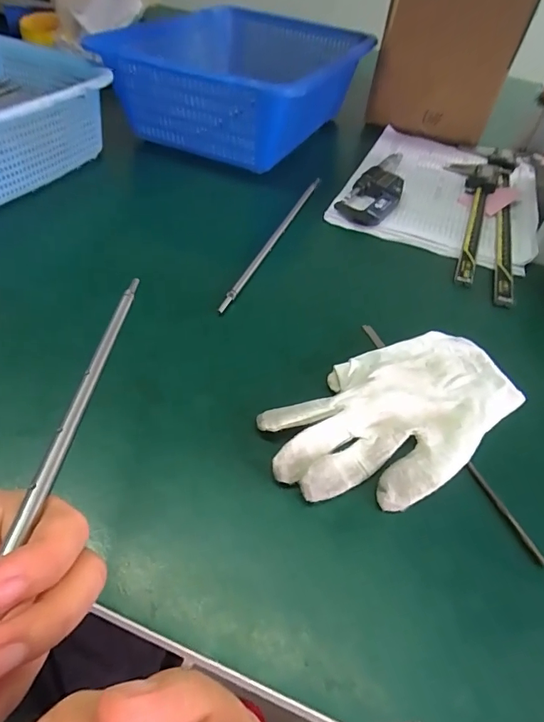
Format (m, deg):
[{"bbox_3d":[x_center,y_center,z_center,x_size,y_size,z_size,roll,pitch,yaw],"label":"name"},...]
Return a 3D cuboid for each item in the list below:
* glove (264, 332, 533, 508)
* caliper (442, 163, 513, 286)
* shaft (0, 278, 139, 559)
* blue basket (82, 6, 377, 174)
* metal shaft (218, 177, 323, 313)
[{"bbox_3d":[0.081,0.034,0.289,0.170,0.017,0.096,-27,57,-29],"label":"glove"},{"bbox_3d":[0.221,-0.180,0.514,0.076,0.019,0.289,25,49,14],"label":"caliper"},{"bbox_3d":[-0.090,0.033,0.190,0.005,0.008,0.266,0,39,-2],"label":"shaft"},{"bbox_3d":[-0.031,-0.381,0.615,0.271,0.142,0.366,20,48,10],"label":"blue basket"},{"bbox_3d":[0.007,-0.133,0.452,0.007,0.009,0.271,20,48,10],"label":"metal shaft"}]

